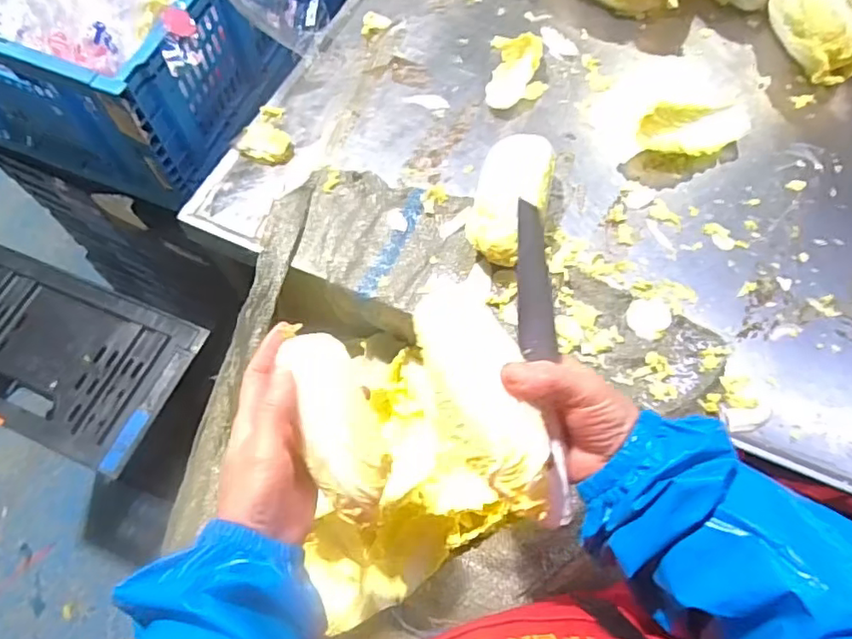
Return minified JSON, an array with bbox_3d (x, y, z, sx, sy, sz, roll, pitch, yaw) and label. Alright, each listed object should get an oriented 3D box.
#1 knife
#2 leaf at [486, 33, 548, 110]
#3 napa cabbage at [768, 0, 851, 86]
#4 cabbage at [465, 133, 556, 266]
[{"bbox_3d":[0.074,0.027,0.376,0.023,0.010,0.200,-6,88,0],"label":"knife"},{"bbox_3d":[0.110,-0.300,0.719,0.068,0.028,0.098,6,66,6],"label":"leaf"},{"bbox_3d":[0.456,-0.342,0.704,0.072,0.062,0.139,-13,65,-3],"label":"napa cabbage"},{"bbox_3d":[0.088,-0.123,0.622,0.072,0.056,0.157,12,67,8],"label":"cabbage"}]

